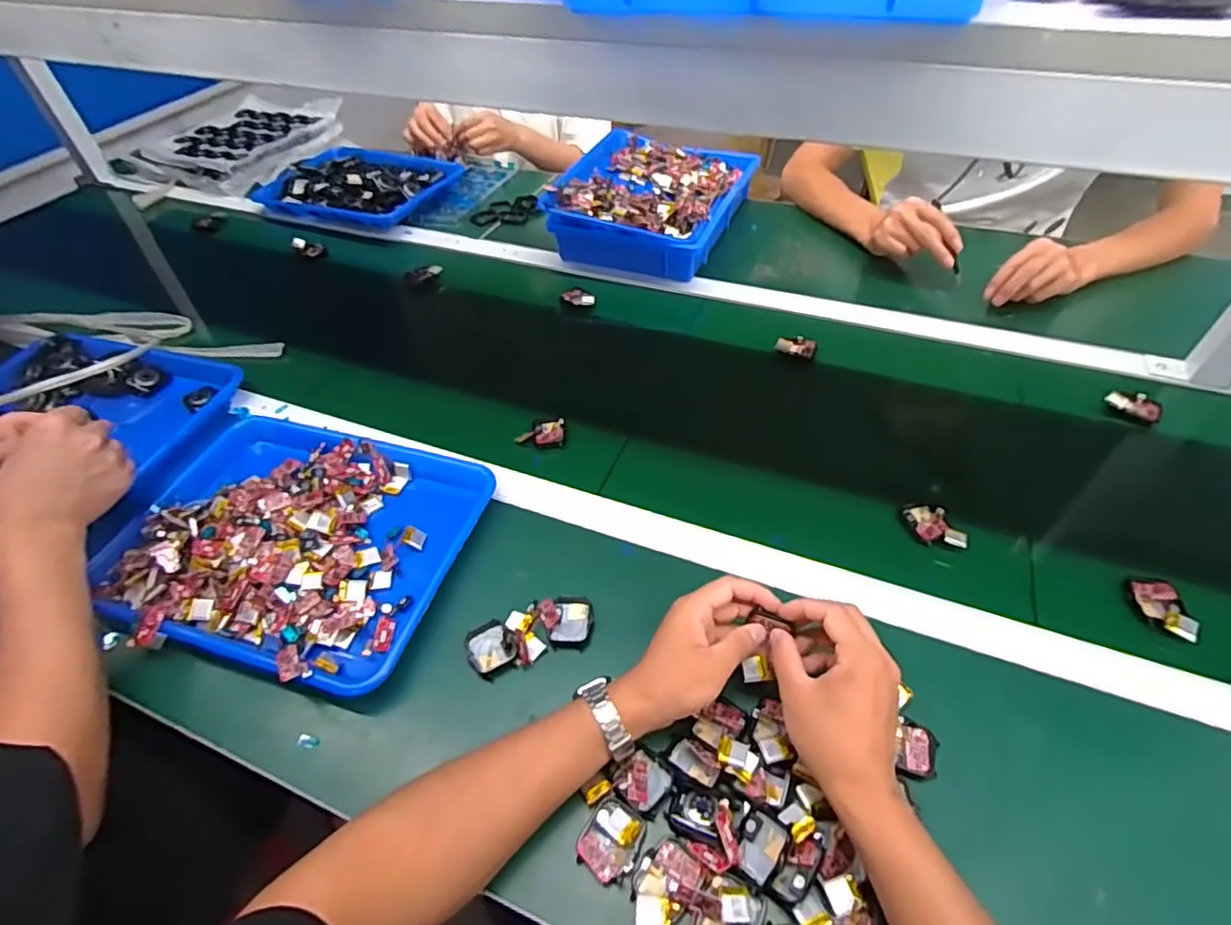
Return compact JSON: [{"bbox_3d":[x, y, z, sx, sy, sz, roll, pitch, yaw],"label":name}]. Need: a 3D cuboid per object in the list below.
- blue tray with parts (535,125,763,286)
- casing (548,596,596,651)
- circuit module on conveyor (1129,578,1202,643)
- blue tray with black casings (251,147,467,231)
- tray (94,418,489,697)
[{"bbox_3d":[0.062,-0.436,1.007,0.257,0.098,0.339,17,51,18],"label":"blue tray with parts"},{"bbox_3d":[-0.037,0.142,0.538,0.035,0.008,0.047,4,48,7],"label":"casing"},{"bbox_3d":[0.470,0.123,0.521,0.036,0.013,0.059,10,49,12],"label":"circuit module on conveyor"},{"bbox_3d":[-0.477,-0.526,1.142,0.333,0.052,0.244,17,51,18],"label":"blue tray with black casings"},{"bbox_3d":[-0.314,0.067,0.595,0.340,0.039,0.266,10,49,12],"label":"tray"}]

